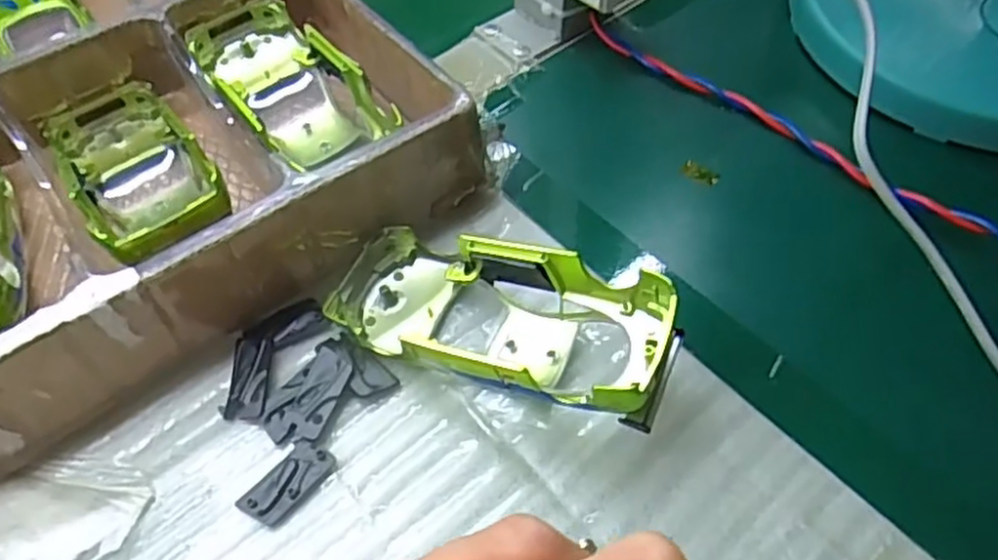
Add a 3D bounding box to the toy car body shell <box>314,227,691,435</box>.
[{"bbox_3d":[0.001,0.017,0.285,0.131,0.033,0.057,12,57,24],"label":"toy car body shell"}]

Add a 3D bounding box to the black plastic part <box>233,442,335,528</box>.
[{"bbox_3d":[-0.076,0.072,0.265,0.019,0.004,0.033,34,62,22],"label":"black plastic part"}]

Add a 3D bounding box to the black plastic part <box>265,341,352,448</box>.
[{"bbox_3d":[-0.071,0.043,0.283,0.023,0.006,0.042,19,57,13],"label":"black plastic part"}]

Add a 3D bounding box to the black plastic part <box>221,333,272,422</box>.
[{"bbox_3d":[-0.097,0.038,0.289,0.017,0.004,0.035,0,55,0],"label":"black plastic part"}]

